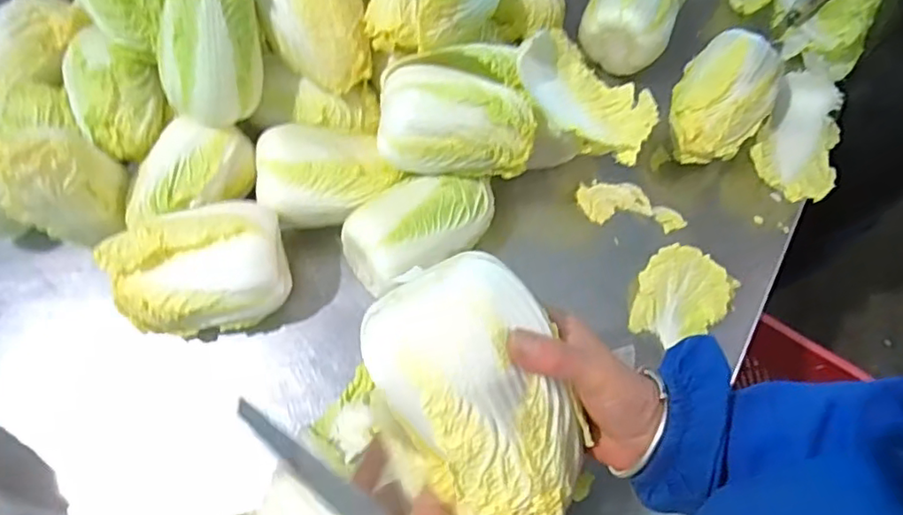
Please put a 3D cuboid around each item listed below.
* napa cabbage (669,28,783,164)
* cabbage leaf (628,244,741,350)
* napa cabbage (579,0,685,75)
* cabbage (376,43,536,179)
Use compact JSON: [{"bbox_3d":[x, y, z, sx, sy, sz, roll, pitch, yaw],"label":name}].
[{"bbox_3d":[0.292,-0.172,0.660,0.098,0.085,0.129,37,72,11],"label":"napa cabbage"},{"bbox_3d":[0.239,0.039,0.629,0.091,0.029,0.104,32,72,10],"label":"cabbage leaf"},{"bbox_3d":[0.217,-0.297,0.713,0.097,0.087,0.152,26,71,7],"label":"napa cabbage"},{"bbox_3d":[0.002,-0.134,0.573,0.139,0.084,0.104,-8,70,-5],"label":"cabbage"}]

